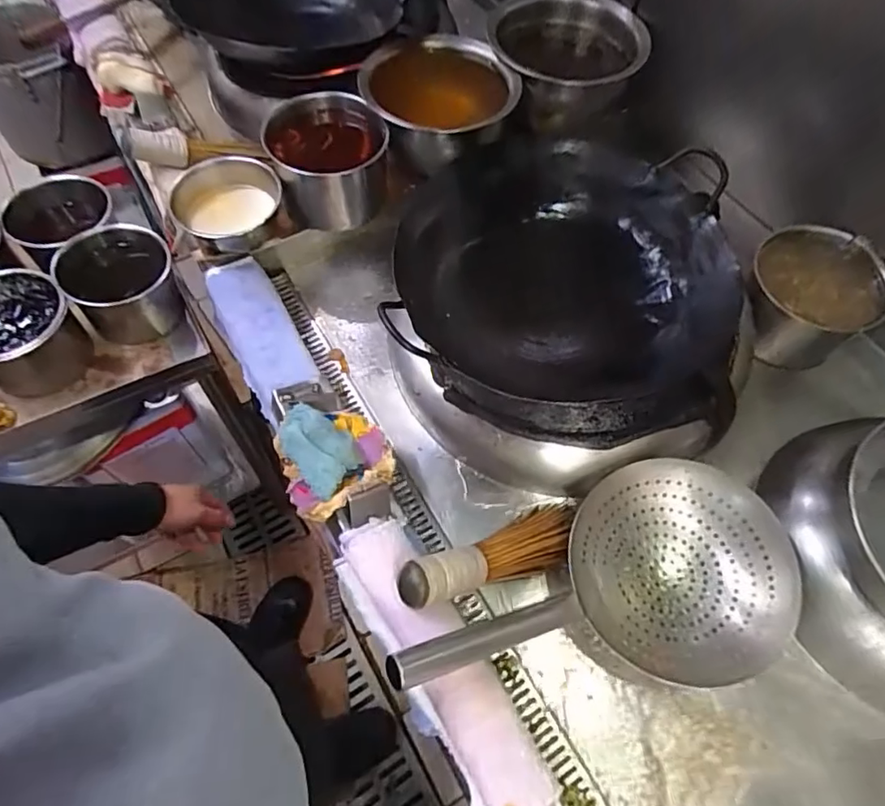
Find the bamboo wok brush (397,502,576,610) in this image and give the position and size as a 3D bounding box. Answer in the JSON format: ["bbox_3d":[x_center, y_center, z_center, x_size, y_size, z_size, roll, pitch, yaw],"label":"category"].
[{"bbox_3d":[0.068,0.183,0.650,0.281,0.050,0.076,-7,56,-42],"label":"bamboo wok brush"}]

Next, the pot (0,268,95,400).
[{"bbox_3d":[-0.612,-0.102,0.786,0.156,0.113,0.147,1,61,-2],"label":"pot"}]

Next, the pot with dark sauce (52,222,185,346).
[{"bbox_3d":[-0.490,-0.175,0.849,0.150,0.136,0.142,1,61,-2],"label":"pot with dark sauce"}]

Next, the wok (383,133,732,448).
[{"bbox_3d":[0.168,-0.171,0.746,0.424,0.125,0.399,9,61,3],"label":"wok"}]

